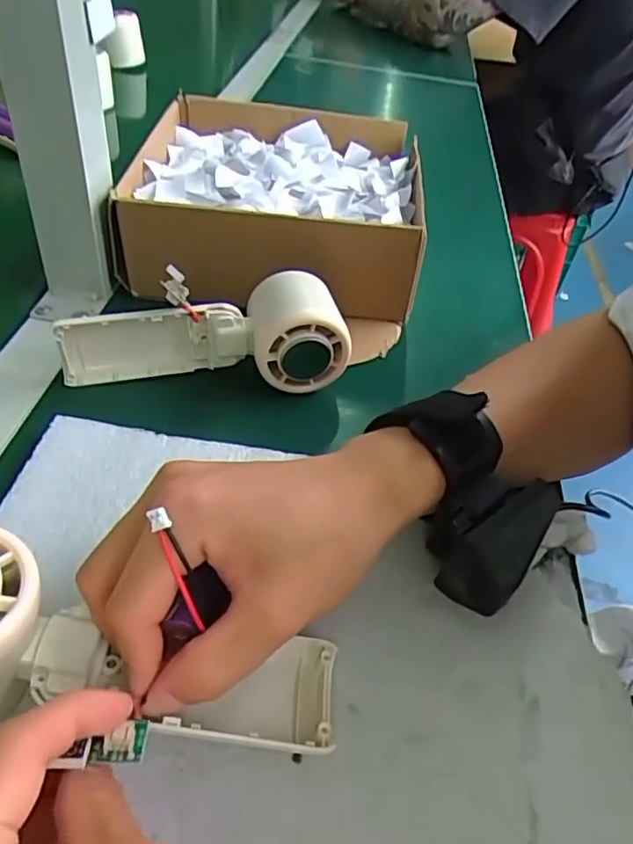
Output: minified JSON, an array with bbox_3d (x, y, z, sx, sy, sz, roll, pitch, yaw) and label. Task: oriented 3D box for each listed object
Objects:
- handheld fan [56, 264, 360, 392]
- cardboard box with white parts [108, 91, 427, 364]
[{"bbox_3d":[-0.064,-0.052,0.365,0.163,0.052,0.056,-1,43,-9],"label":"handheld fan"},{"bbox_3d":[-0.027,-0.170,0.484,0.207,0.075,0.253,9,43,2],"label":"cardboard box with white parts"}]

